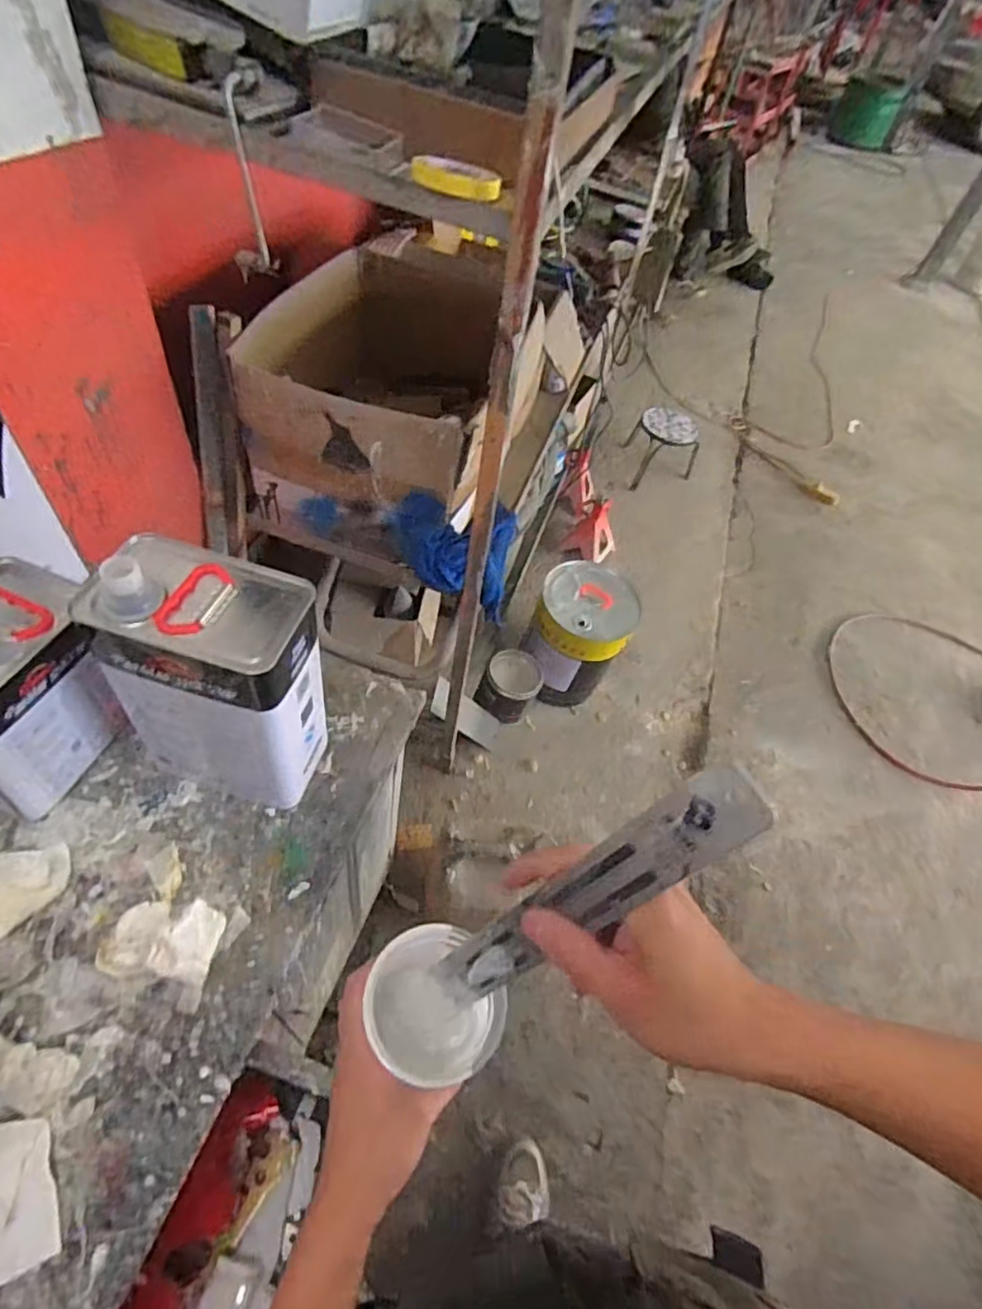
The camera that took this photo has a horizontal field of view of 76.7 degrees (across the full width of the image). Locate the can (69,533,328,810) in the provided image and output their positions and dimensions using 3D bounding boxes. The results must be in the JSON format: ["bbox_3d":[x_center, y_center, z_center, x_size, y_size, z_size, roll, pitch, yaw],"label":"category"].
[{"bbox_3d":[-0.254,0.028,0.597,0.165,0.260,0.118,20,53,4],"label":"can"}]

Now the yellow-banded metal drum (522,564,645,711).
[{"bbox_3d":[0.237,-0.036,1.704,0.250,0.335,0.274,5,53,-7],"label":"yellow-banded metal drum"}]

